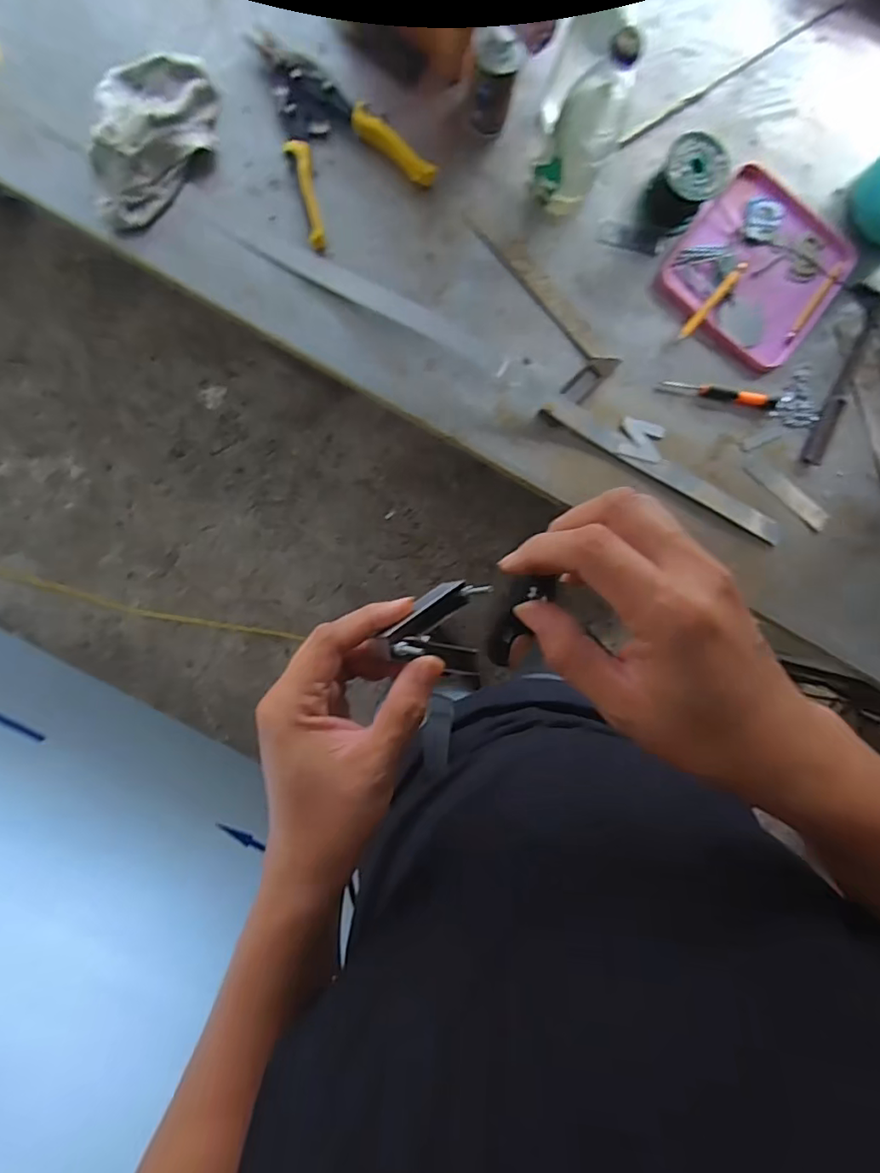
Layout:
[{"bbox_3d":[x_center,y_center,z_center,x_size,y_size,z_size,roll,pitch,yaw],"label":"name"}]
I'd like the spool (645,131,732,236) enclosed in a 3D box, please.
[{"bbox_3d":[0.272,-0.446,0.633,0.066,0.065,0.065,0,93,-5],"label":"spool"}]

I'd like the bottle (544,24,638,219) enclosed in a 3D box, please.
[{"bbox_3d":[0.153,-0.459,0.571,0.061,0.170,0.067,10,92,-5],"label":"bottle"}]

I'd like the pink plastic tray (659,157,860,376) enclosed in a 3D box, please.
[{"bbox_3d":[0.379,-0.376,0.668,0.187,0.015,0.195,36,90,-5],"label":"pink plastic tray"}]

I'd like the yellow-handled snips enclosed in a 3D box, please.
[{"bbox_3d":[-0.115,-0.504,0.614,0.148,0.025,0.216,-25,94,-3],"label":"yellow-handled snips"}]

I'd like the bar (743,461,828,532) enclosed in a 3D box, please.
[{"bbox_3d":[0.425,-0.115,0.693,0.123,0.007,0.023,40,89,-5],"label":"bar"}]

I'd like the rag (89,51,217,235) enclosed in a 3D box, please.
[{"bbox_3d":[-0.298,-0.465,0.588,0.107,0.042,0.177,9,92,-5],"label":"rag"}]

